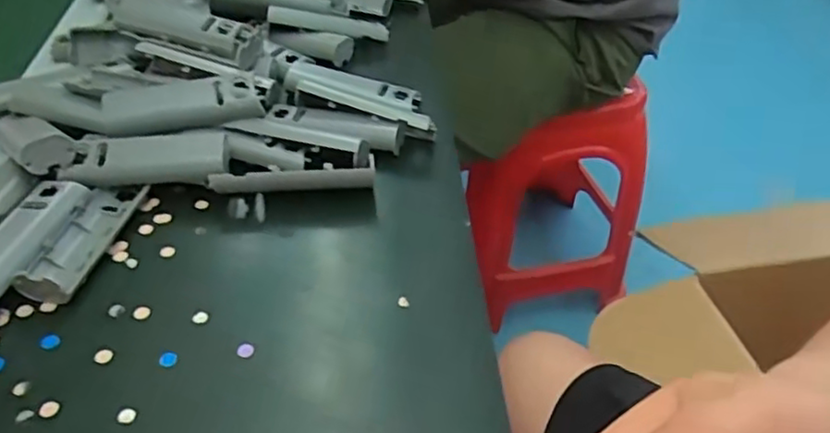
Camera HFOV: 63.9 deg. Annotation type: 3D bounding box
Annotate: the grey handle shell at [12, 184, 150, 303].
[{"bbox_3d":[-0.195,0.009,0.394,0.028,0.019,0.096,8,43,5],"label":"grey handle shell"}]

